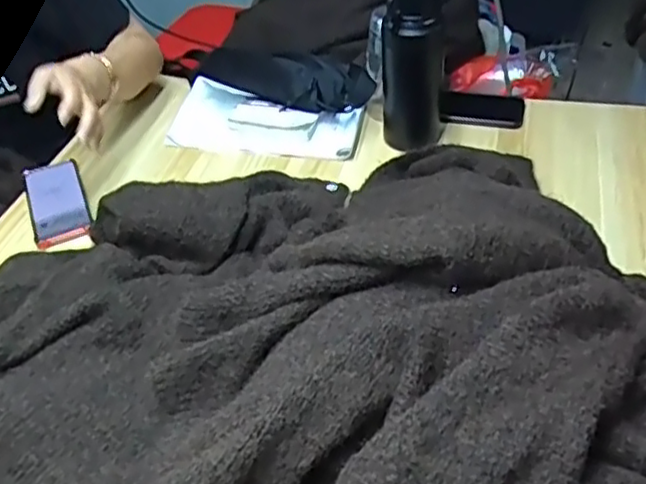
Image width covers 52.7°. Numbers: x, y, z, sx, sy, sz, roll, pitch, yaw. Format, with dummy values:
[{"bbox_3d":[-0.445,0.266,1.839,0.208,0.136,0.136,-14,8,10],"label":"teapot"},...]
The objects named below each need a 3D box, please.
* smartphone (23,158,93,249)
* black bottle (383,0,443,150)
[{"bbox_3d":[-0.365,-0.057,0.899,0.074,0.014,0.164,-13,49,-21],"label":"smartphone"},{"bbox_3d":[0.124,-0.243,0.898,0.083,0.245,0.085,3,44,9],"label":"black bottle"}]

